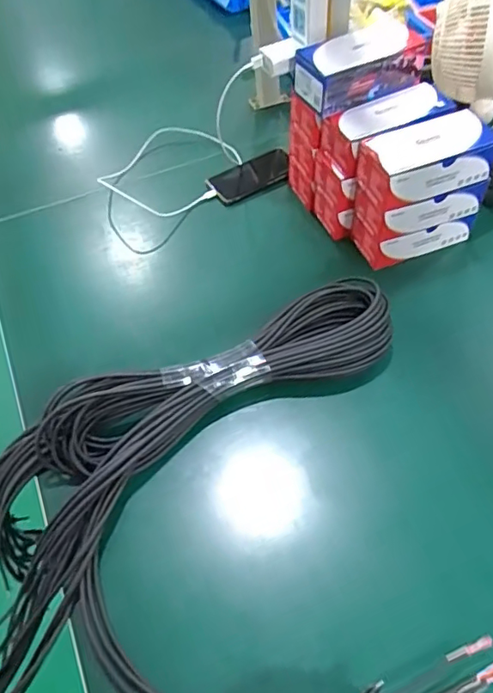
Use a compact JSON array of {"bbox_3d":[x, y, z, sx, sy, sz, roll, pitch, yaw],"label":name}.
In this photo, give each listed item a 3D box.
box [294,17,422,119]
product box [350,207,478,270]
[{"bbox_3d":[0.153,-0.393,0.745,0.161,0.072,0.082,-26,57,-14],"label":"box"},{"bbox_3d":[0.259,-0.181,0.820,0.177,0.060,0.074,-16,55,-8],"label":"product box"}]

